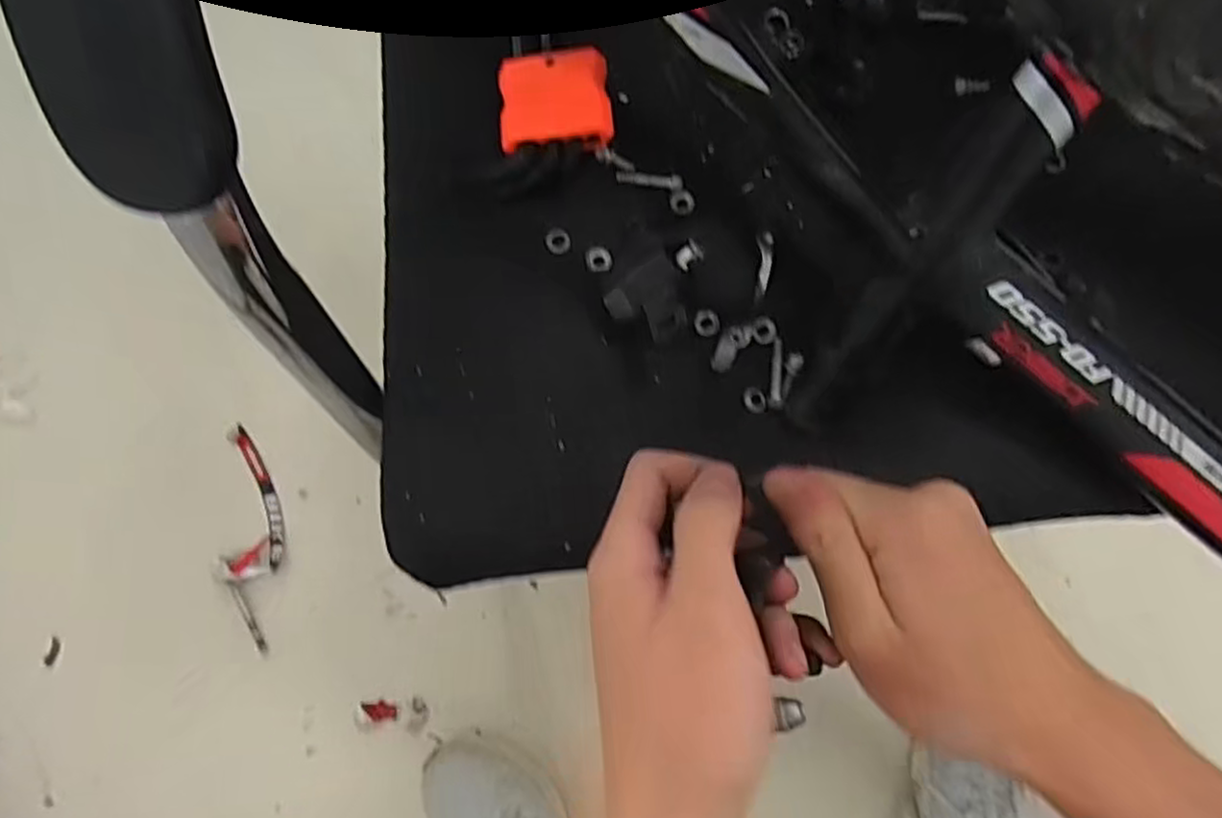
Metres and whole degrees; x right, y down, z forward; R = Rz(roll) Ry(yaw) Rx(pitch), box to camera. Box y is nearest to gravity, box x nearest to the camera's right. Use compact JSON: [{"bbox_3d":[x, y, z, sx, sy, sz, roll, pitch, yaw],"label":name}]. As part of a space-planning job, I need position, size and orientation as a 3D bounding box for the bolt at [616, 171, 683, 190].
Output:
[{"bbox_3d":[0.019,-0.116,0.363,0.033,0.004,0.007,8,76,3],"label":"bolt"}]

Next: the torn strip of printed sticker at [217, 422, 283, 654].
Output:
[{"bbox_3d":[-0.388,0.137,0.780,0.059,0.022,0.237,-4,76,0],"label":"torn strip of printed sticker"}]

